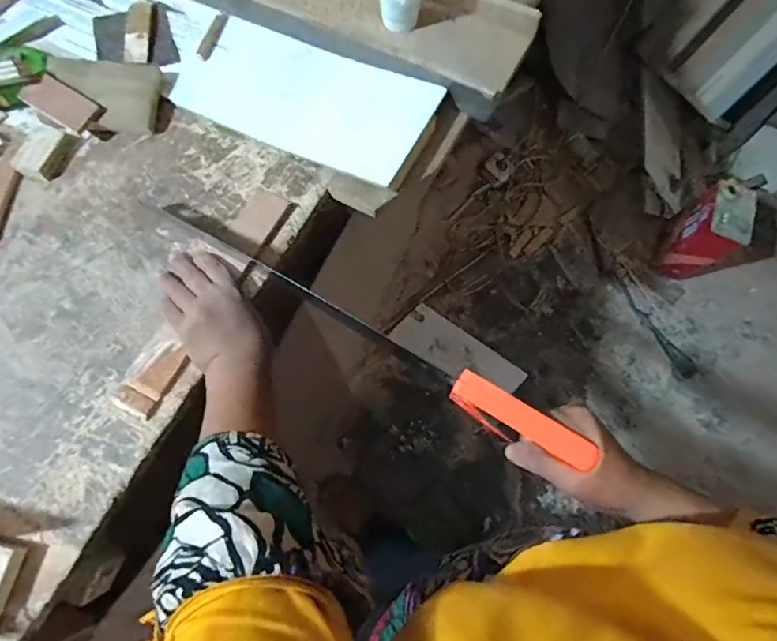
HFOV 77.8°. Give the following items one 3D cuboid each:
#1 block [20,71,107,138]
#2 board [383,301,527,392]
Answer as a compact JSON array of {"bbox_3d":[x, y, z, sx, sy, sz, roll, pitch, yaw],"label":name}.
[{"bbox_3d":[-0.373,-0.249,0.553,0.080,0.008,0.047,32,71,-2],"label":"block"},{"bbox_3d":[0.195,0.093,1.328,0.363,0.025,0.152,35,67,6],"label":"board"}]

